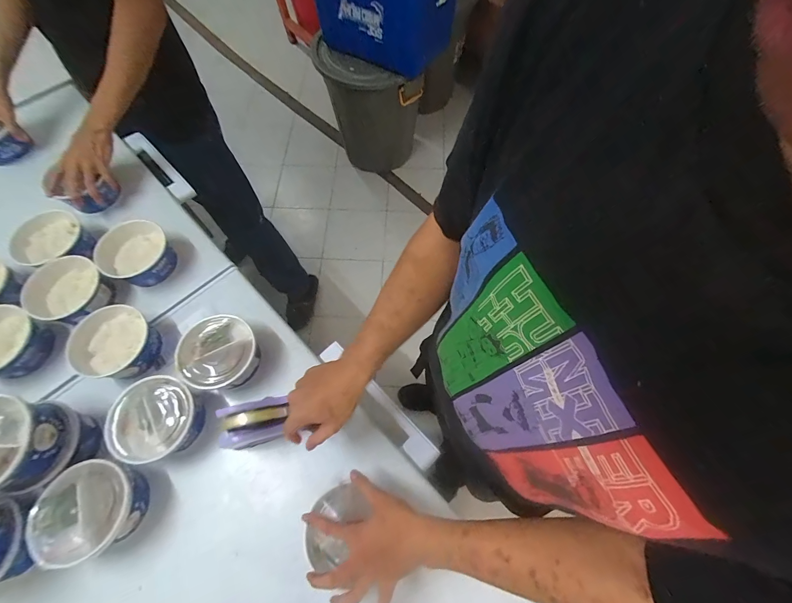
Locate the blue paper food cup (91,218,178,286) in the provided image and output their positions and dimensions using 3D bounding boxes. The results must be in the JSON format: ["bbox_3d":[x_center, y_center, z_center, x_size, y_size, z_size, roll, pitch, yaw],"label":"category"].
[{"bbox_3d":[-0.518,-0.095,0.706,0.118,0.065,0.122,0,65,1],"label":"blue paper food cup"}]

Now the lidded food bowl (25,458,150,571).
[{"bbox_3d":[-0.442,0.302,0.515,0.124,0.075,0.123,-10,66,-3],"label":"lidded food bowl"}]

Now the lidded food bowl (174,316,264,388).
[{"bbox_3d":[-0.304,0.091,0.614,0.120,0.075,0.124,0,65,1],"label":"lidded food bowl"}]

